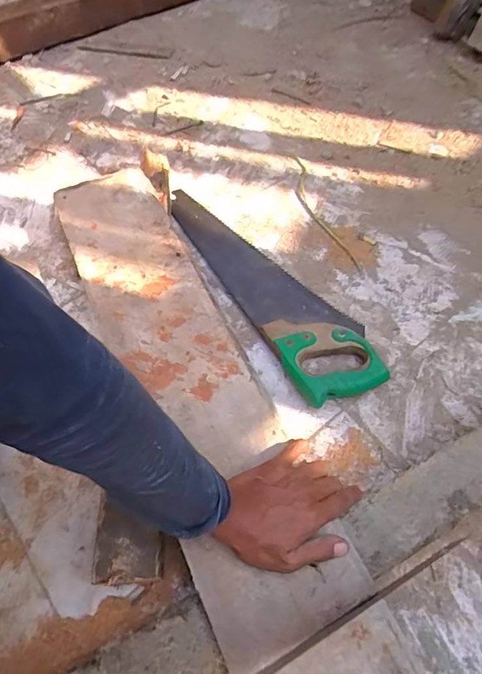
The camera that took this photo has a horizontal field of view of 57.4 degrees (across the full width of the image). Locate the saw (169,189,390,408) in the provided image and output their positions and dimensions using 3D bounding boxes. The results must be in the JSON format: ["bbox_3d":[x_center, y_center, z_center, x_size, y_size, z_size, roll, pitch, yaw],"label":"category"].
[{"bbox_3d":[0.031,-0.107,0.697,0.130,0.037,0.503,-26,60,-14],"label":"saw"}]

